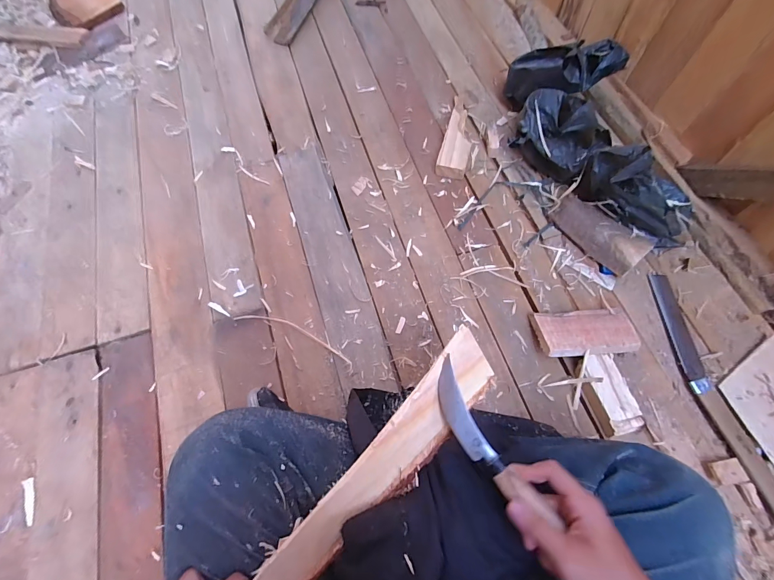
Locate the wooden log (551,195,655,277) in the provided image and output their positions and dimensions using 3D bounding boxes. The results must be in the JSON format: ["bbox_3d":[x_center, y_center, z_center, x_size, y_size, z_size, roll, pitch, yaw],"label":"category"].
[{"bbox_3d":[0.390,-0.111,0.660,0.084,0.038,0.169,-38,73,-15],"label":"wooden log"}]

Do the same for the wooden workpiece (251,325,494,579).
[{"bbox_3d":[-0.003,0.175,0.361,0.063,0.041,0.338,43,63,15],"label":"wooden workpiece"}]

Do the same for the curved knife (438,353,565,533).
[{"bbox_3d":[0.097,0.152,0.366,0.039,0.015,0.172,-29,57,-12],"label":"curved knife"}]

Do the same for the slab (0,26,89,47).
[{"bbox_3d":[-0.935,-0.659,0.914,0.337,0.010,0.064,8,68,3],"label":"slab"}]

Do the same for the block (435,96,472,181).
[{"bbox_3d":[0.159,-0.346,0.774,0.060,0.042,0.235,14,68,5],"label":"block"}]

